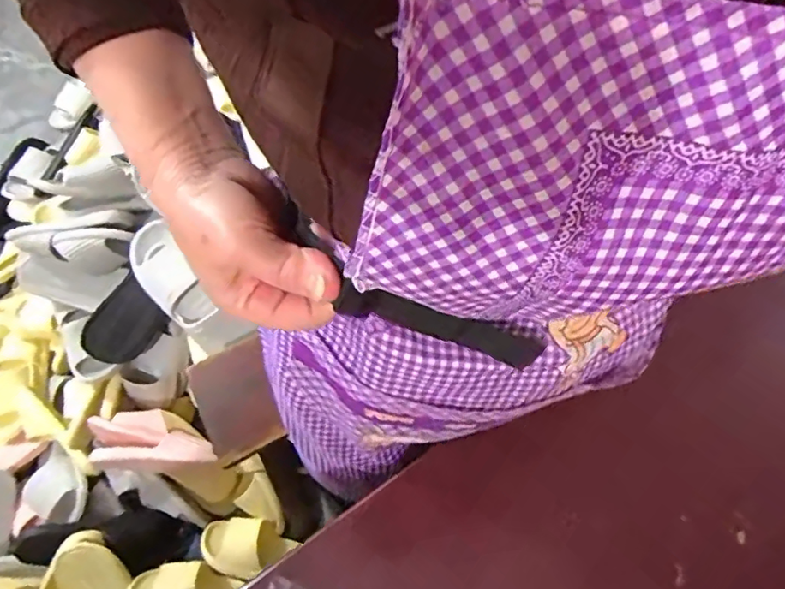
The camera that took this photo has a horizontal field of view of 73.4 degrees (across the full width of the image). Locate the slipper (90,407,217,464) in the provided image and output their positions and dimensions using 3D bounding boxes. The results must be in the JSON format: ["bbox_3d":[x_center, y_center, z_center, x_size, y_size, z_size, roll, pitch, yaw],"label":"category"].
[{"bbox_3d":[-0.478,0.298,1.062,0.241,0.100,0.114,13,64,-10],"label":"slipper"}]

